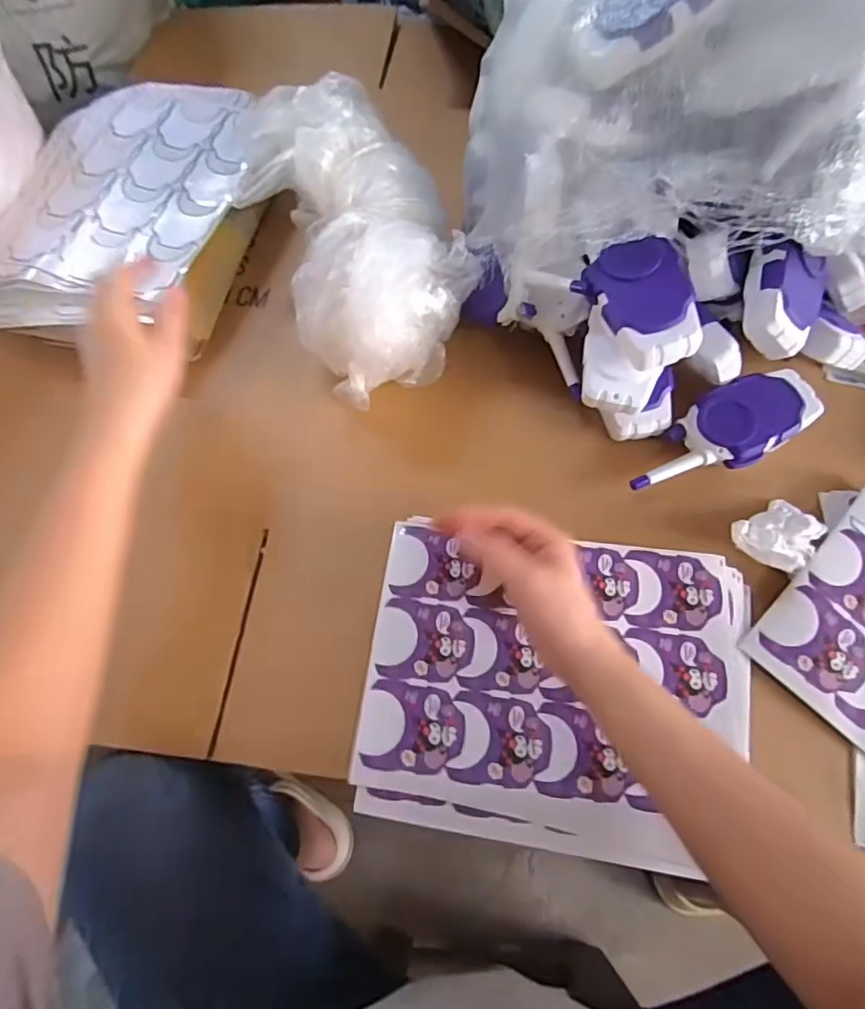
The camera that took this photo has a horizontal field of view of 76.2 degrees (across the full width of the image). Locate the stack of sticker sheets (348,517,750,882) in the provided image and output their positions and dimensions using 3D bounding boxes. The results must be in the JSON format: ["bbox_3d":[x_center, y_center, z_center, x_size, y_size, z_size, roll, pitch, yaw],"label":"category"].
[{"bbox_3d":[0.088,0.126,0.400,0.267,0.011,0.214,7,67,5],"label":"stack of sticker sheets"}]

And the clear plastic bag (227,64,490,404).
[{"bbox_3d":[-0.066,-0.231,0.483,0.163,0.125,0.242,-32,69,-12],"label":"clear plastic bag"}]

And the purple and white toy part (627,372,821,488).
[{"bbox_3d":[0.237,-0.059,0.450,0.160,0.037,0.064,-28,69,-10],"label":"purple and white toy part"}]

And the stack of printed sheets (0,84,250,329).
[{"bbox_3d":[-0.309,-0.315,0.558,0.217,0.033,0.313,5,67,4],"label":"stack of printed sheets"}]

